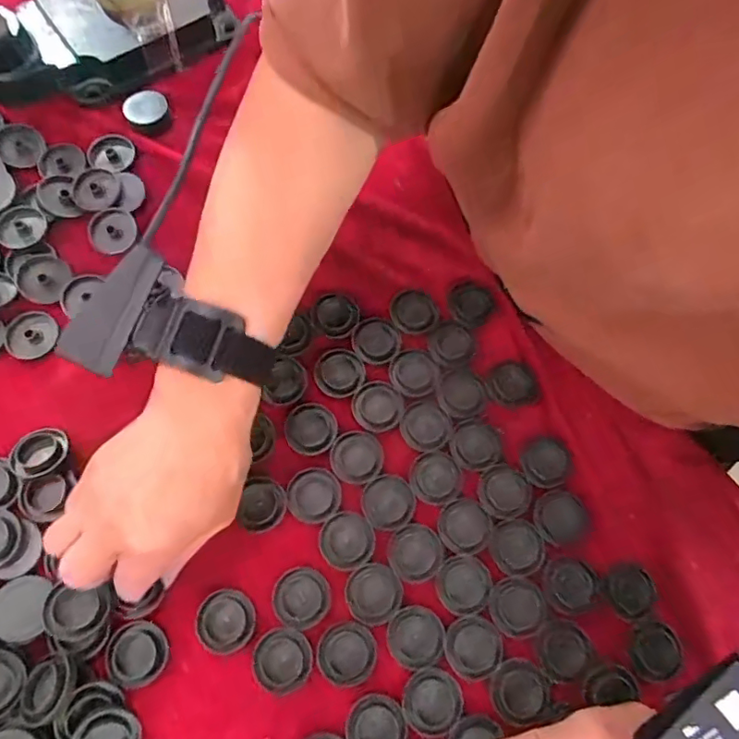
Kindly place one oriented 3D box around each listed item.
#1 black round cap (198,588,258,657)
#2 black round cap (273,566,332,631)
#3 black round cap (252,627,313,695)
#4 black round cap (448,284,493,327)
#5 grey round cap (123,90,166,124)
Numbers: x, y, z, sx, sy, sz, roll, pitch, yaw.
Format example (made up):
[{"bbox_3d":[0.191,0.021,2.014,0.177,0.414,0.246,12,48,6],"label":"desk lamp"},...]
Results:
[{"bbox_3d":[-0.083,0.143,0.302,0.033,0.004,0.033,0,71,-1],"label":"black round cap"},{"bbox_3d":[-0.039,0.132,0.307,0.033,0.004,0.032,0,71,-1],"label":"black round cap"},{"bbox_3d":[-0.049,0.163,0.297,0.032,0.004,0.032,0,71,-1],"label":"black round cap"},{"bbox_3d":[0.070,-0.044,0.370,0.027,0.004,0.028,0,71,-1],"label":"black round cap"},{"bbox_3d":[-0.174,-0.203,0.412,0.032,0.011,0.026,-28,74,-10],"label":"grey round cap"}]

